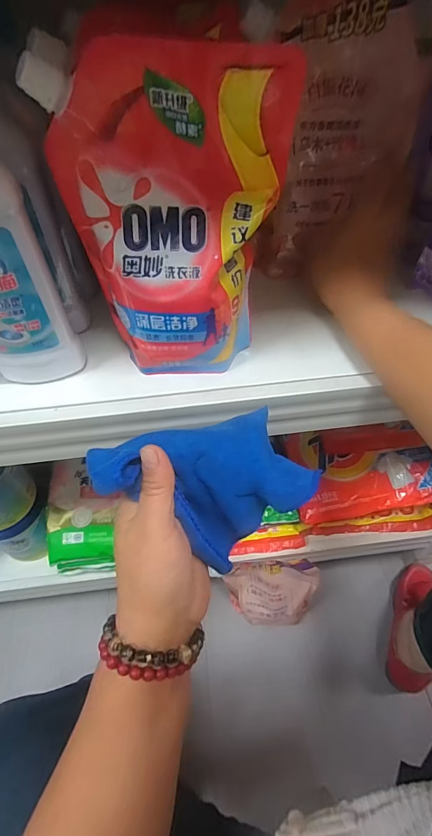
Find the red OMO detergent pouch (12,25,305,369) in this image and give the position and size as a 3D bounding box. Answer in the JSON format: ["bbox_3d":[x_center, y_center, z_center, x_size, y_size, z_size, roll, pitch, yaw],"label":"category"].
[{"bbox_3d":[-0.031,-0.137,0.312,0.166,0.237,0.047,-1,39,-3],"label":"red OMO detergent pouch"}]

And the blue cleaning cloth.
[{"bbox_3d":[-0.002,0.058,0.298,0.167,0.101,0.070,-2,37,-11],"label":"blue cleaning cloth"}]

